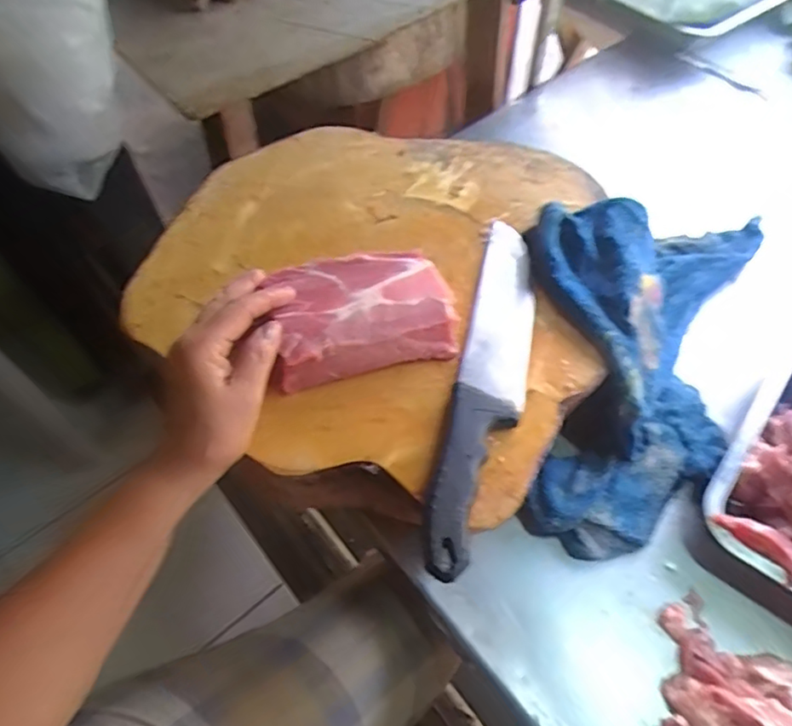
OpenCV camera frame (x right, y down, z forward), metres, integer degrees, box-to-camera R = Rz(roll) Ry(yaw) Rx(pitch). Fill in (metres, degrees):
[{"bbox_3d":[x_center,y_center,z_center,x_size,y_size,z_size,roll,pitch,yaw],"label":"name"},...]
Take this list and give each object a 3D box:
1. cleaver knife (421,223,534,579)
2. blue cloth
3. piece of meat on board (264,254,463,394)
[{"bbox_3d":[0.074,0.005,0.453,0.053,0.034,0.312,11,59,9],"label":"cleaver knife"},{"bbox_3d":[0.210,-0.038,0.535,0.208,0.115,0.398,19,61,13],"label":"blue cloth"},{"bbox_3d":[-0.026,-0.041,0.463,0.136,0.046,0.087,-16,59,-7],"label":"piece of meat on board"}]

